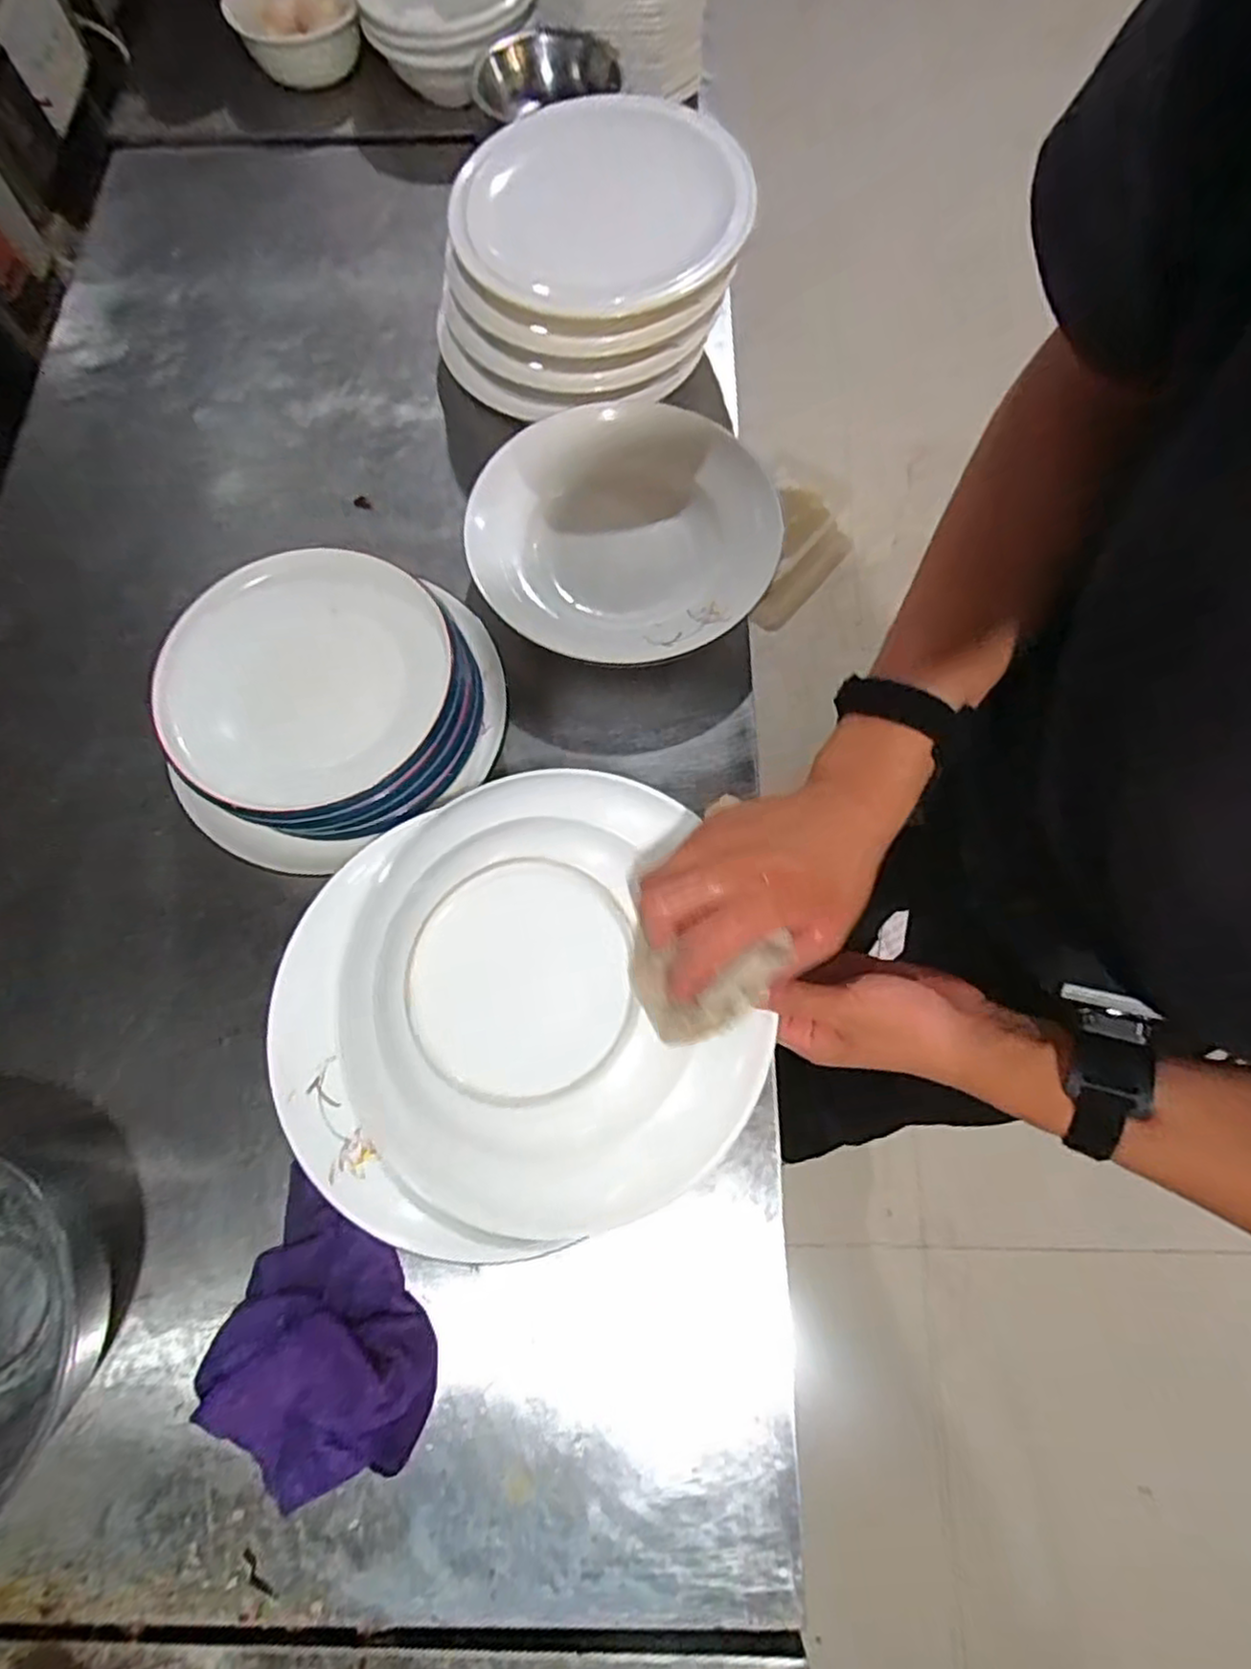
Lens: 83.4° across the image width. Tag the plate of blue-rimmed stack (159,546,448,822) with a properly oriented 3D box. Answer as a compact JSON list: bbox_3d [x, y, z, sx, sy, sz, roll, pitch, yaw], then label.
[{"bbox_3d":[-0.257,-0.128,0.557,0.200,0.031,0.225,21,74,7],"label":"plate of blue-rimmed stack"}]

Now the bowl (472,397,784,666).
[{"bbox_3d":[0.000,-0.289,0.699,0.291,0.063,0.282,-19,73,-6],"label":"bowl"}]

